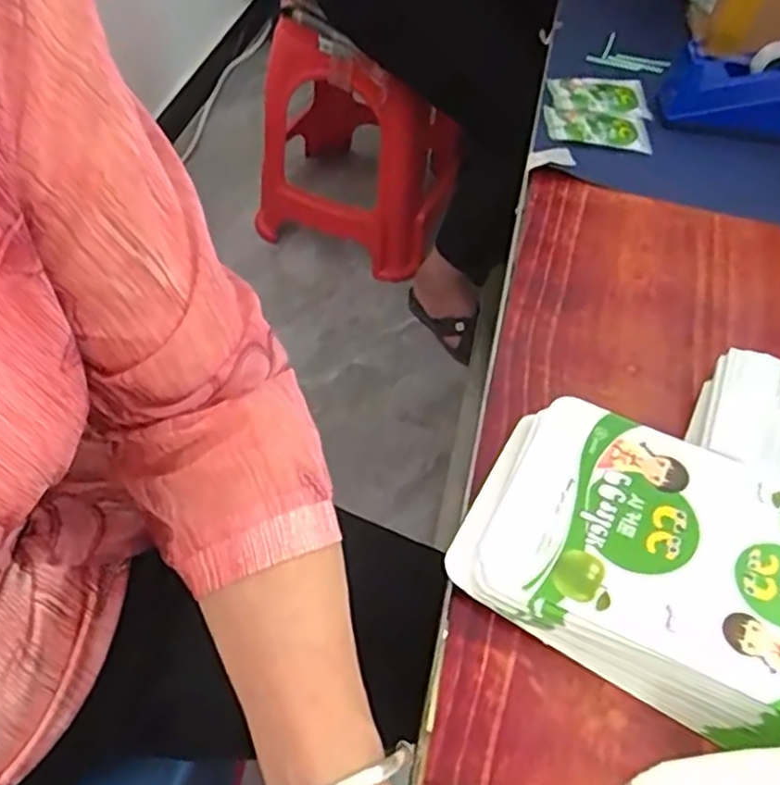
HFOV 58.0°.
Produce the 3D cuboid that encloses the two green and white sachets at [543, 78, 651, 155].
[{"bbox_3d":[0.214,-0.293,0.723,0.108,0.006,0.122,5,53,0],"label":"two green and white sachets"}]

